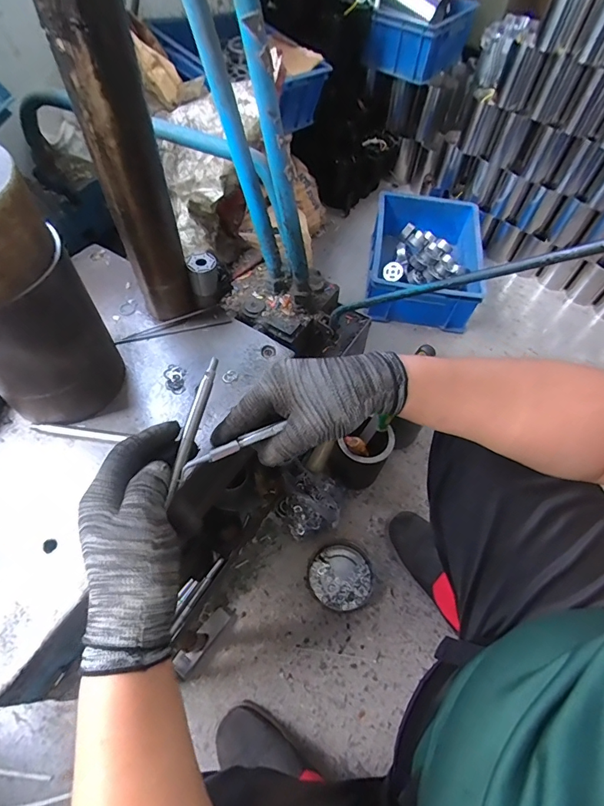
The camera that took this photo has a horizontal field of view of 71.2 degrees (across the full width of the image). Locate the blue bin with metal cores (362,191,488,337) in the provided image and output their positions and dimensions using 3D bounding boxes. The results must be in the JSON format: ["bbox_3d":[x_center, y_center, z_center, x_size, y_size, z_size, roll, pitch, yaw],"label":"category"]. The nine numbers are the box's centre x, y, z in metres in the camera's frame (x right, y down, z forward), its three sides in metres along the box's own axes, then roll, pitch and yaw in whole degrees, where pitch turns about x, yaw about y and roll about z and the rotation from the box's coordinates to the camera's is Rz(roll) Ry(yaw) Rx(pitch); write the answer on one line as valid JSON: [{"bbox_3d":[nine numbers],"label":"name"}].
[{"bbox_3d":[0.365,-0.411,1.234,0.328,0.154,0.463,9,58,4],"label":"blue bin with metal cores"}]

